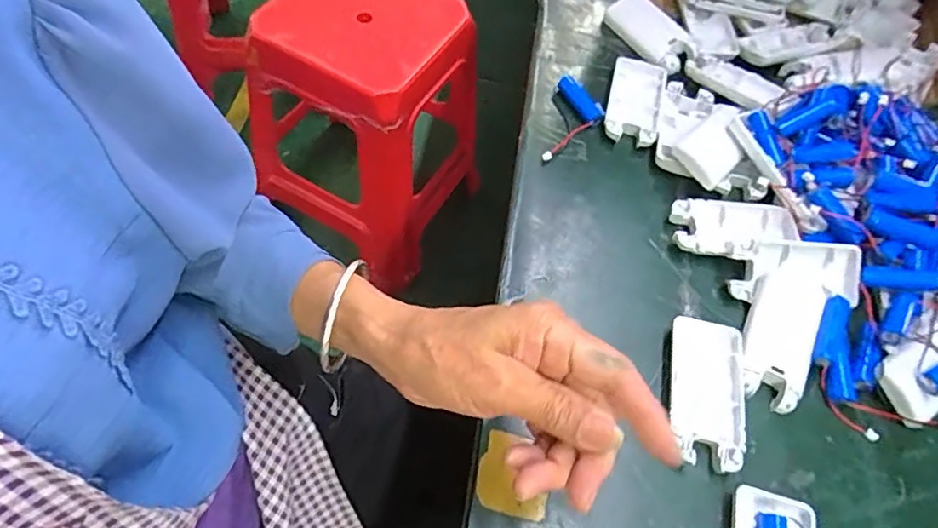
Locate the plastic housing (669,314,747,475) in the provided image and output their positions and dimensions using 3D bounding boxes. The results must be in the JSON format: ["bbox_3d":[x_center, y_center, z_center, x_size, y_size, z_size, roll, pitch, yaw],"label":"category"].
[{"bbox_3d":[0.150,0.080,0.365,0.045,0.013,0.093,11,60,2],"label":"plastic housing"}]

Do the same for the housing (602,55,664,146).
[{"bbox_3d":[0.141,-0.138,0.496,0.044,0.018,0.089,15,60,4],"label":"housing"}]

